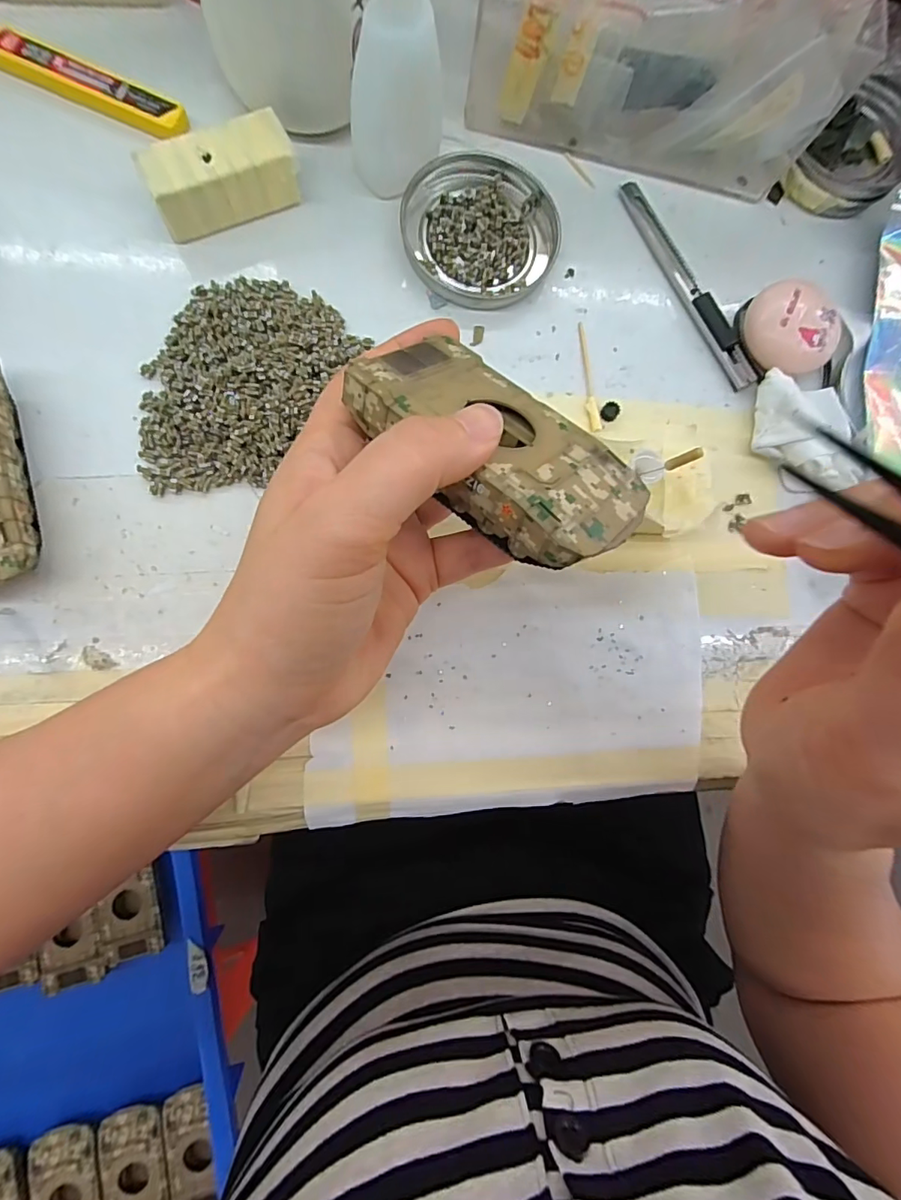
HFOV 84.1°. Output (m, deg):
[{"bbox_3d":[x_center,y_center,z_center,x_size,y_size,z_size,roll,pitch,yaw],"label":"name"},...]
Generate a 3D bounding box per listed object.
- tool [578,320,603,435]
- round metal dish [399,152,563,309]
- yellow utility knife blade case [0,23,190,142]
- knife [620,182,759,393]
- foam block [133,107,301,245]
[{"bbox_3d":[0.070,-0.115,0.257,0.007,0.004,0.060,-6,84,-7],"label":"tool"},{"bbox_3d":[0.017,-0.190,0.255,0.077,0.011,0.078,1,84,-6],"label":"round metal dish"},{"bbox_3d":[-0.176,-0.244,0.233,0.104,0.004,0.021,21,82,-4],"label":"yellow utility knife blade case"},{"bbox_3d":[0.128,-0.170,0.267,0.016,0.009,0.126,-27,87,-8],"label":"knife"},{"bbox_3d":[-0.104,-0.194,0.230,0.064,0.025,0.026,-26,87,-8],"label":"foam block"}]

